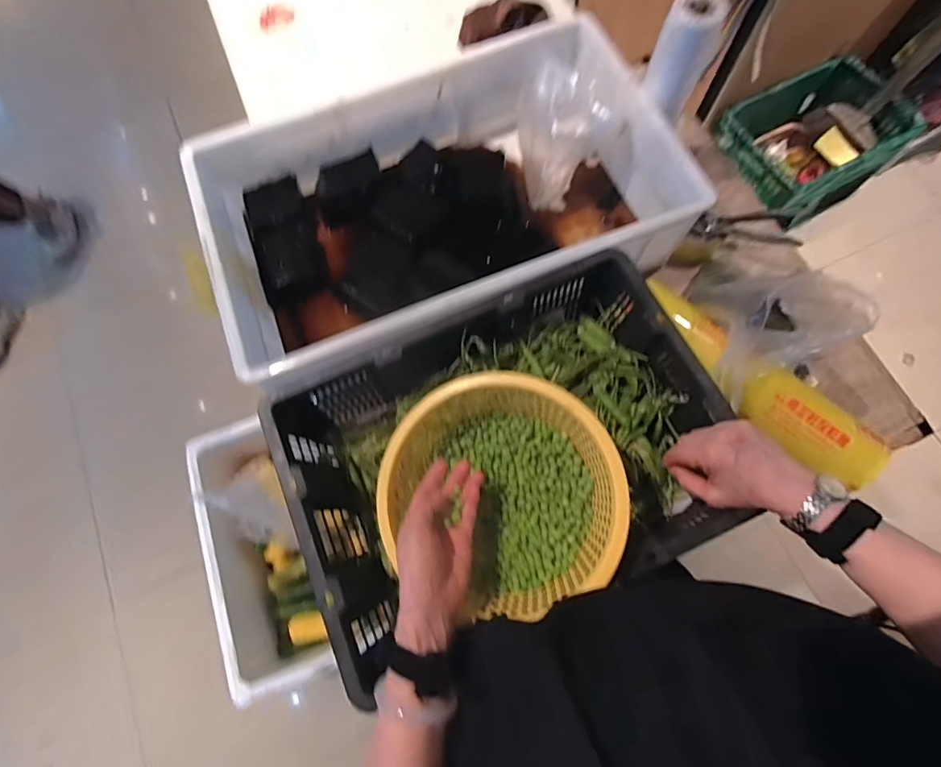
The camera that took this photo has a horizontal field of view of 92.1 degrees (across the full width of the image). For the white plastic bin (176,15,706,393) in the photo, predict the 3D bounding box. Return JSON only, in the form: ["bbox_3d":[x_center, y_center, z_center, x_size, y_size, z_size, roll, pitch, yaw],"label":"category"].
[{"bbox_3d":[-0.045,-0.250,0.697,0.626,0.205,0.397,-24,73,-6],"label":"white plastic bin"}]

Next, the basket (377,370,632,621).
[{"bbox_3d":[0.033,0.112,0.481,0.236,0.131,0.211,38,77,12],"label":"basket"}]

